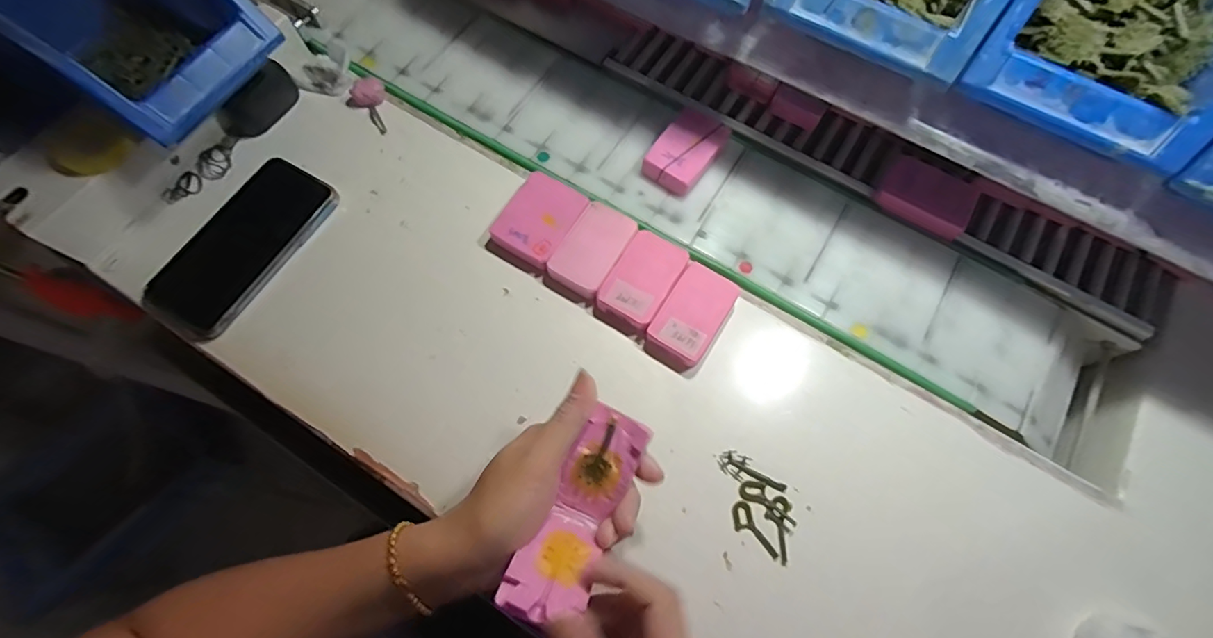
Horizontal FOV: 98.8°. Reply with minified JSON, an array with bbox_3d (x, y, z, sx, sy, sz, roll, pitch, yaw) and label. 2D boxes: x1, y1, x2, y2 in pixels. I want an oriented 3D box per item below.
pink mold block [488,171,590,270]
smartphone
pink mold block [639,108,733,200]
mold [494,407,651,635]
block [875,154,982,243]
[{"bbox_3d":[-0.054,-0.078,0.414,0.056,0.015,0.070,30,74,9],"label":"pink mold block"},{"bbox_3d":[-0.287,-0.058,0.409,0.077,0.012,0.152,29,71,10],"label":"smartphone"},{"bbox_3d":[0.067,-0.140,0.430,0.045,0.019,0.074,34,72,11],"label":"pink mold block"},{"bbox_3d":[-0.013,0.108,0.295,0.039,0.049,0.113,26,73,8],"label":"mold"},{"bbox_3d":[0.262,-0.101,0.421,0.070,0.016,0.054,30,72,10],"label":"block"}]

